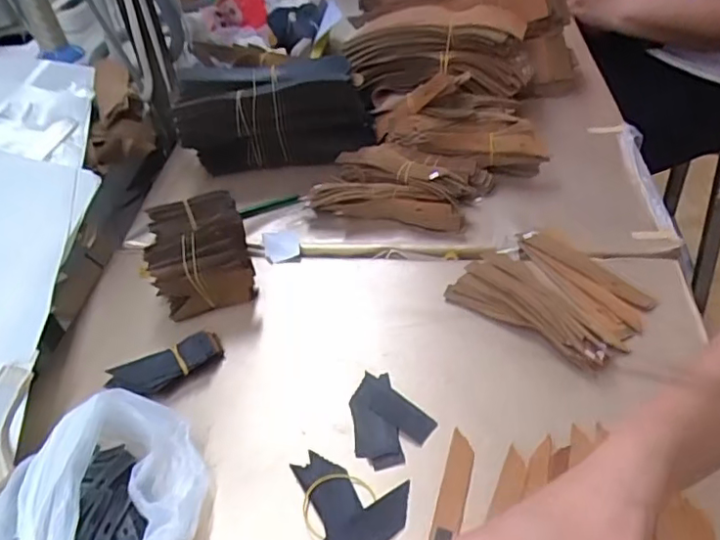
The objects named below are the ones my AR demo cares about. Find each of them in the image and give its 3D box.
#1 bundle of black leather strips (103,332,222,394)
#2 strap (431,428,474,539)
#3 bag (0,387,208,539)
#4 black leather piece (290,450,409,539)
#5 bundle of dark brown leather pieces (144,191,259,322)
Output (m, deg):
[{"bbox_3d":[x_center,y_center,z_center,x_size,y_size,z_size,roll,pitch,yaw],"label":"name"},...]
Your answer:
[{"bbox_3d":[-0.150,0.078,0.464,0.085,0.028,0.027,-24,47,-19],"label":"bundle of black leather strips"},{"bbox_3d":[0.055,0.158,0.372,0.016,0.005,0.125,10,45,16],"label":"strap"},{"bbox_3d":[-0.165,0.147,0.356,0.141,0.060,0.112,-28,48,-23],"label":"bag"},{"bbox_3d":[-0.005,0.145,0.386,0.059,0.004,0.077,-27,48,-21],"label":"black leather piece"},{"bbox_3d":[-0.142,-0.012,0.528,0.084,0.066,0.101,-14,44,-9],"label":"bundle of dark brown leather pieces"}]

